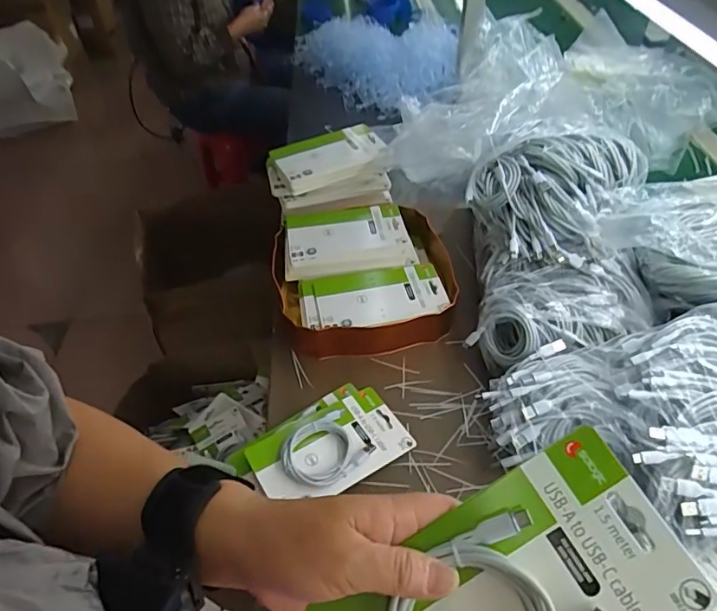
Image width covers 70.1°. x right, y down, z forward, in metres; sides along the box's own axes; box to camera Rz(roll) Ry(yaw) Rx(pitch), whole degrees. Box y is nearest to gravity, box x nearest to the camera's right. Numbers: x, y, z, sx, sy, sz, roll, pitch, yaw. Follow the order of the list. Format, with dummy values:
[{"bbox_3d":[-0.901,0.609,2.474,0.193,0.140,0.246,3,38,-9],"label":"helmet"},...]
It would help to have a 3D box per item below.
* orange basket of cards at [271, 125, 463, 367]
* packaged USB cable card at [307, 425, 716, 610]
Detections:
[{"bbox_3d":[-0.006,-0.116,0.805,0.261,0.127,0.394,-11,48,-7],"label":"orange basket of cards"},{"bbox_3d":[0.073,0.151,0.251,0.178,0.015,0.097,-33,73,-1],"label":"packaged USB cable card"}]

